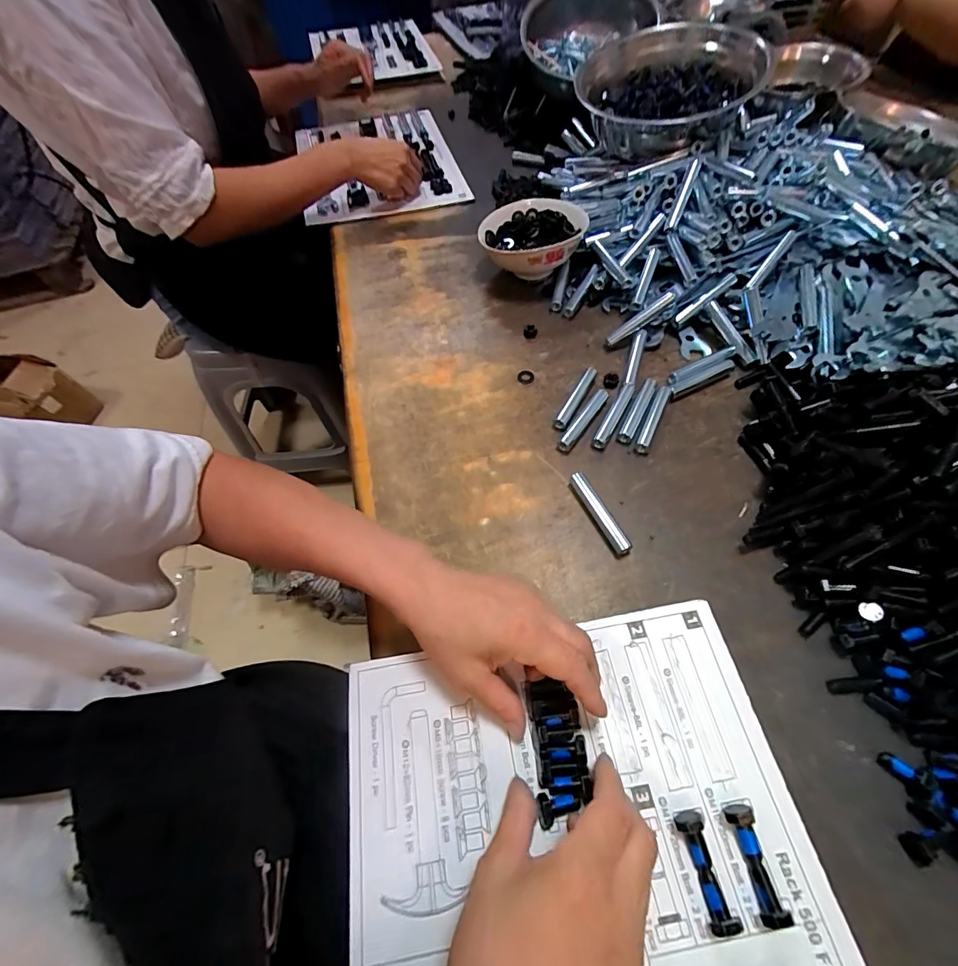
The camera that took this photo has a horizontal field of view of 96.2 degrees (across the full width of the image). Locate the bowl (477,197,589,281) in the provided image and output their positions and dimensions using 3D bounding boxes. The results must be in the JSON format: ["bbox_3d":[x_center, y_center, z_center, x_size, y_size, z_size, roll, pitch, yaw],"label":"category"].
[{"bbox_3d":[0.079,-0.330,0.590,0.143,0.061,0.143,-2,59,3],"label":"bowl"}]

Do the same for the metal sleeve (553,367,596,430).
[{"bbox_3d":[0.109,-0.096,0.479,0.015,0.012,0.095,25,64,17],"label":"metal sleeve"}]

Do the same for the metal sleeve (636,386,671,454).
[{"bbox_3d":[0.187,-0.069,0.461,0.014,0.010,0.091,23,63,16],"label":"metal sleeve"}]

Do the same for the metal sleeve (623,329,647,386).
[{"bbox_3d":[0.182,-0.145,0.504,0.012,0.011,0.088,17,62,13],"label":"metal sleeve"}]

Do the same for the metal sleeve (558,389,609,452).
[{"bbox_3d":[0.112,-0.069,0.462,0.012,0.010,0.089,32,66,21],"label":"metal sleeve"}]

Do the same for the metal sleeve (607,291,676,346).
[{"bbox_3d":[0.193,-0.198,0.517,0.088,0.008,0.014,-35,60,12],"label":"metal sleeve"}]

